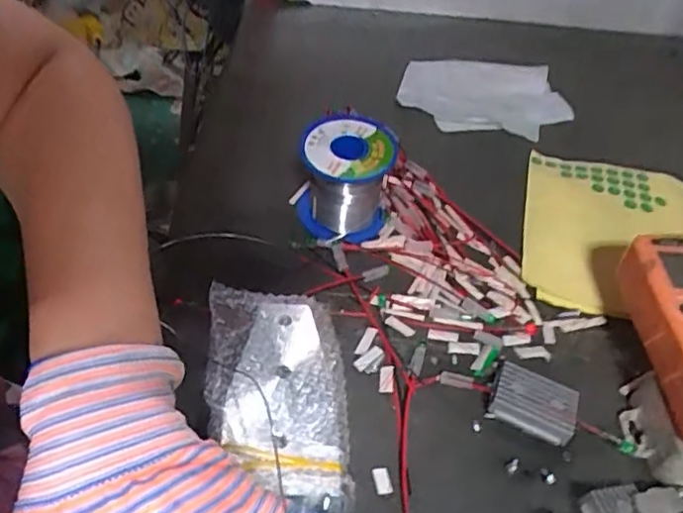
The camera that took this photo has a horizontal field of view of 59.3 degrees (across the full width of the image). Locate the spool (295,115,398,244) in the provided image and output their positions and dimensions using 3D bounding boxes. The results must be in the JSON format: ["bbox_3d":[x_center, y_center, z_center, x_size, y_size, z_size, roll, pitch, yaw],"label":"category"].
[{"bbox_3d":[0.003,-0.059,0.431,0.064,0.061,0.072,6,50,-1],"label":"spool"}]

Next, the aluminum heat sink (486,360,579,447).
[{"bbox_3d":[0.109,0.085,0.344,0.047,0.016,0.033,25,52,15],"label":"aluminum heat sink"}]

